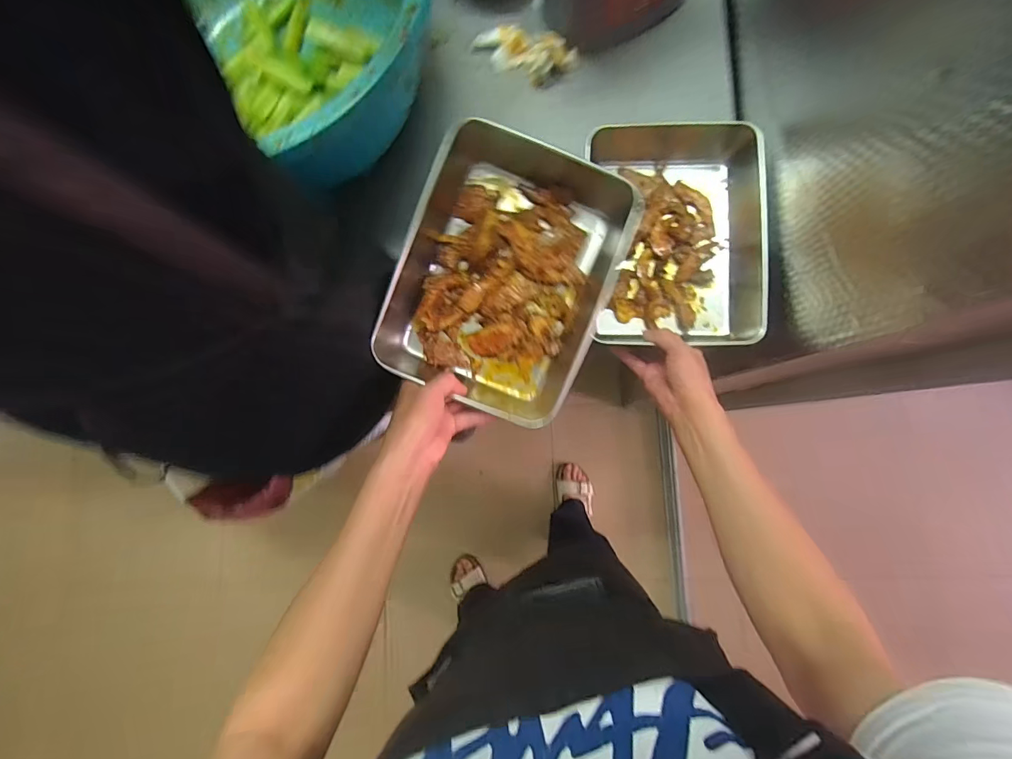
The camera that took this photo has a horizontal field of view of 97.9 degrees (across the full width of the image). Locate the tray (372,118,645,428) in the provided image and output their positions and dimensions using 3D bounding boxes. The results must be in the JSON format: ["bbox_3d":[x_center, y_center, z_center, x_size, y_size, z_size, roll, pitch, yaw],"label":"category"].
[{"bbox_3d":[0.002,-0.102,0.455,0.198,0.087,0.259,22,86,4],"label":"tray"}]

